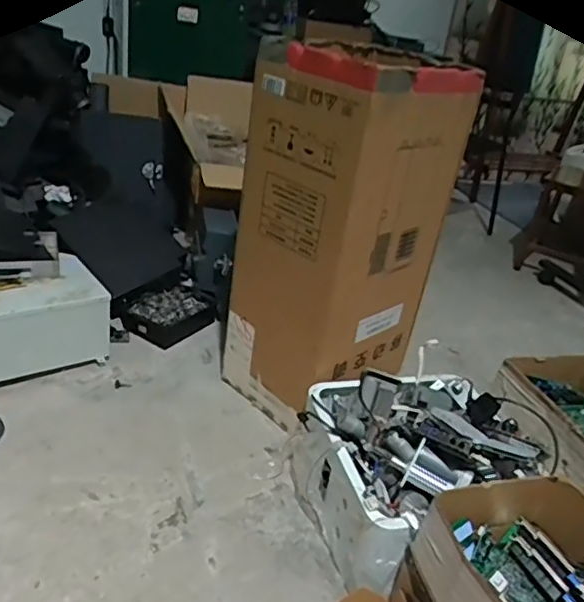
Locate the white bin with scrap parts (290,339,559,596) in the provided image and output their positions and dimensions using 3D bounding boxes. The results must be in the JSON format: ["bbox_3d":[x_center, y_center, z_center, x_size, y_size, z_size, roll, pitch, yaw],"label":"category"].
[{"bbox_3d":[0.236,0.297,1.170,0.361,0.293,0.367,-4,30,-24],"label":"white bin with scrap parts"}]

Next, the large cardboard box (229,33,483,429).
[{"bbox_3d":[0.106,-0.132,1.309,0.344,0.758,0.323,29,33,33],"label":"large cardboard box"}]

